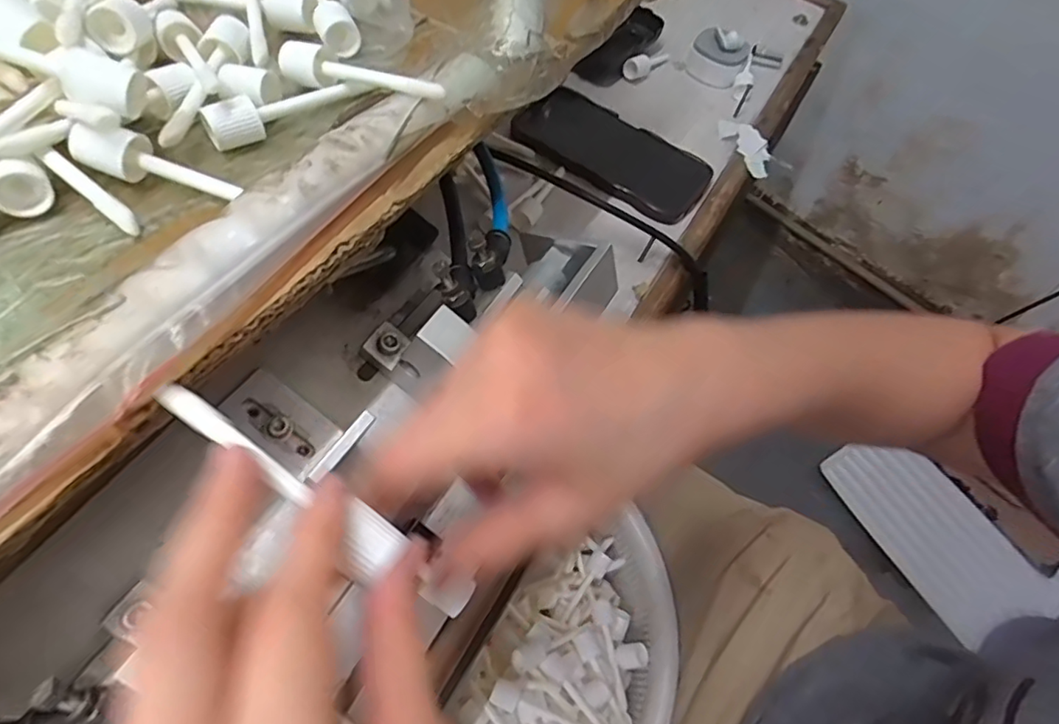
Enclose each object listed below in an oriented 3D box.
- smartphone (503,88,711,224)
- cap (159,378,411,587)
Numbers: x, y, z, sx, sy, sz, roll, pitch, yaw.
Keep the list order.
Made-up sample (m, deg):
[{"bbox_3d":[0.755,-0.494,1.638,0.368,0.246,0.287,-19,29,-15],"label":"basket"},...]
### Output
[{"bbox_3d":[0.073,-0.180,0.487,0.160,0.015,0.082,37,63,12],"label":"smartphone"},{"bbox_3d":[-0.072,0.031,0.163,0.083,0.015,0.016,36,64,6],"label":"cap"}]

